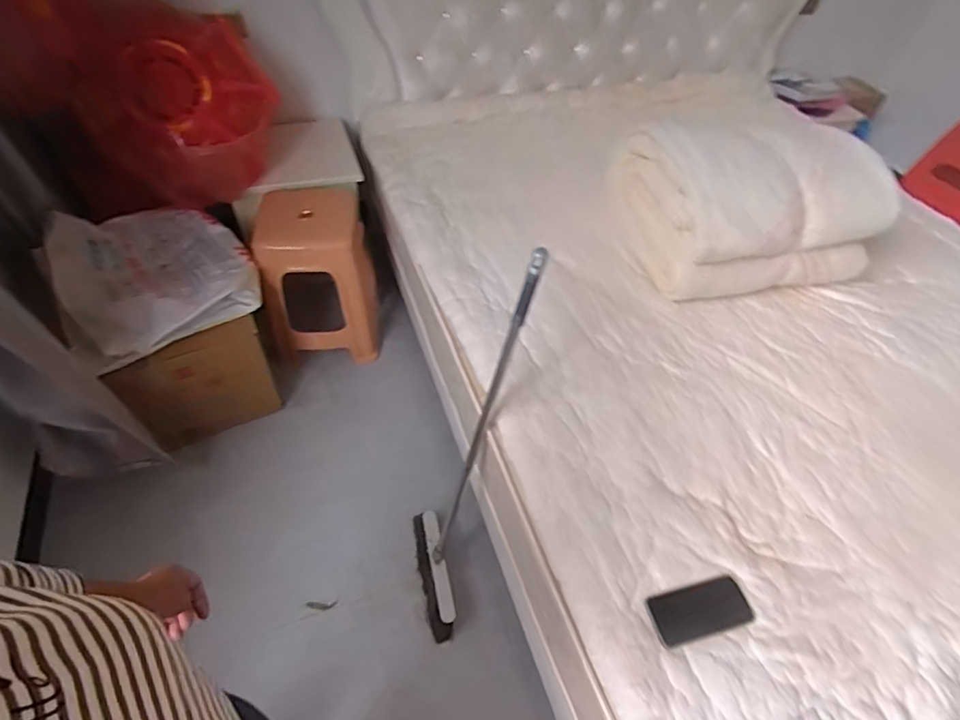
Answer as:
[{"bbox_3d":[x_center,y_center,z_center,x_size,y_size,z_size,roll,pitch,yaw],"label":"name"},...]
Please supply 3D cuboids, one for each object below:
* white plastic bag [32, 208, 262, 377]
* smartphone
[{"bbox_3d":[-0.927,-0.233,1.462,0.500,0.167,0.525,-27,58,-25],"label":"white plastic bag"},{"bbox_3d":[0.370,0.420,0.858,0.168,0.010,0.080,-10,52,-13],"label":"smartphone"}]

